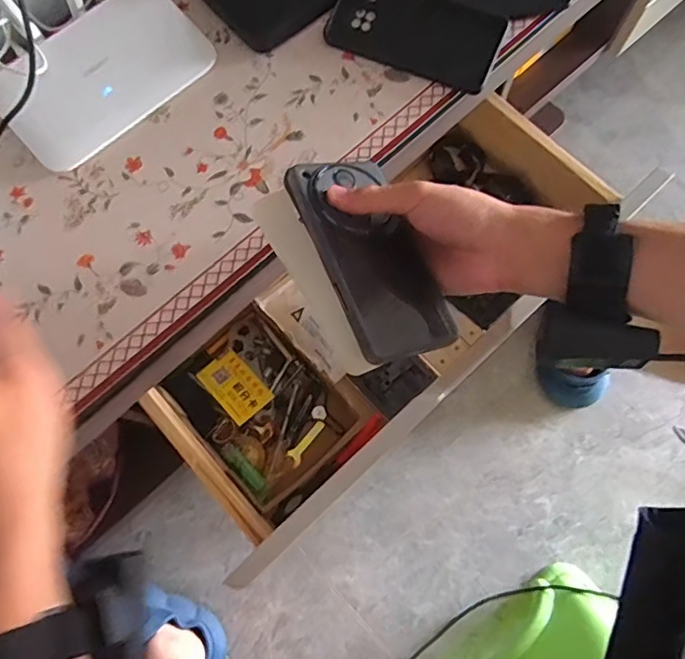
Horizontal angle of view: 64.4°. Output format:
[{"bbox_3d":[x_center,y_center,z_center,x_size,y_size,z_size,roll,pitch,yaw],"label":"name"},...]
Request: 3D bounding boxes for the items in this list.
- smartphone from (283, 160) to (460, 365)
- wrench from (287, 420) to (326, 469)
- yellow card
[{"bbox_3d":[0.020,-0.054,0.398,0.077,0.016,0.159,-15,74,-30],"label":"smartphone"},{"bbox_3d":[-0.046,0.137,0.661,0.019,0.005,0.062,32,76,11],"label":"wrench"},{"bbox_3d":[-0.130,0.069,0.660,0.055,0.006,0.086,-40,71,-17],"label":"yellow card"}]

